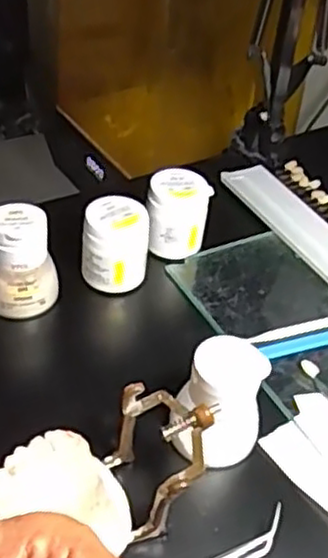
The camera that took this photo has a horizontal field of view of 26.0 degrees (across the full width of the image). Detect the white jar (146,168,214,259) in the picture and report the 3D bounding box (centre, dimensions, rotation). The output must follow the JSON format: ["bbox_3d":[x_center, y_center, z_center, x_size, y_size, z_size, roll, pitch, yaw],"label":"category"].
[{"bbox_3d":[0.009,-0.047,0.515,0.044,0.051,0.041,8,43,2],"label":"white jar"}]

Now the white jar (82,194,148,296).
[{"bbox_3d":[-0.033,-0.023,0.487,0.042,0.054,0.037,5,43,-2],"label":"white jar"}]

